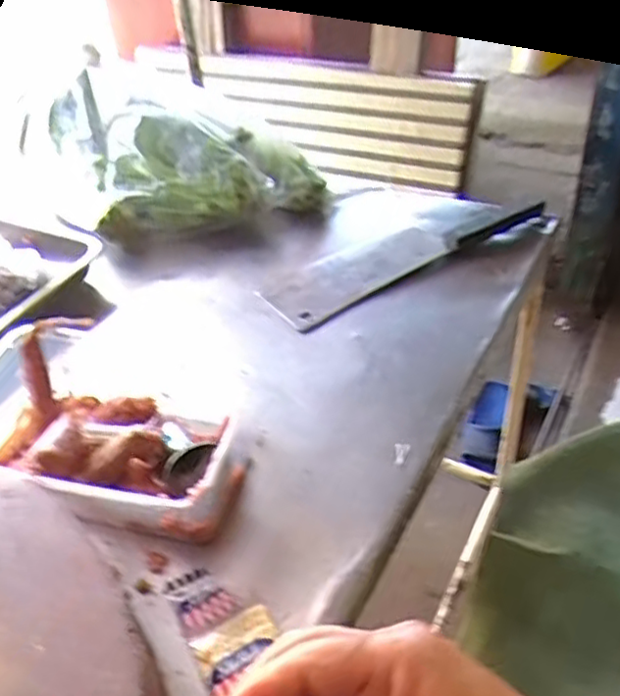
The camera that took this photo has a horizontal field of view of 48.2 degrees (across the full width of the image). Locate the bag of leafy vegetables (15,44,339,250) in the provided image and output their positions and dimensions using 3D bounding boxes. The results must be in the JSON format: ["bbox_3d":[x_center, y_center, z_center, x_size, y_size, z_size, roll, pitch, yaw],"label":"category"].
[{"bbox_3d":[-0.188,-0.245,0.908,0.410,0.143,0.198,11,42,0],"label":"bag of leafy vegetables"}]

